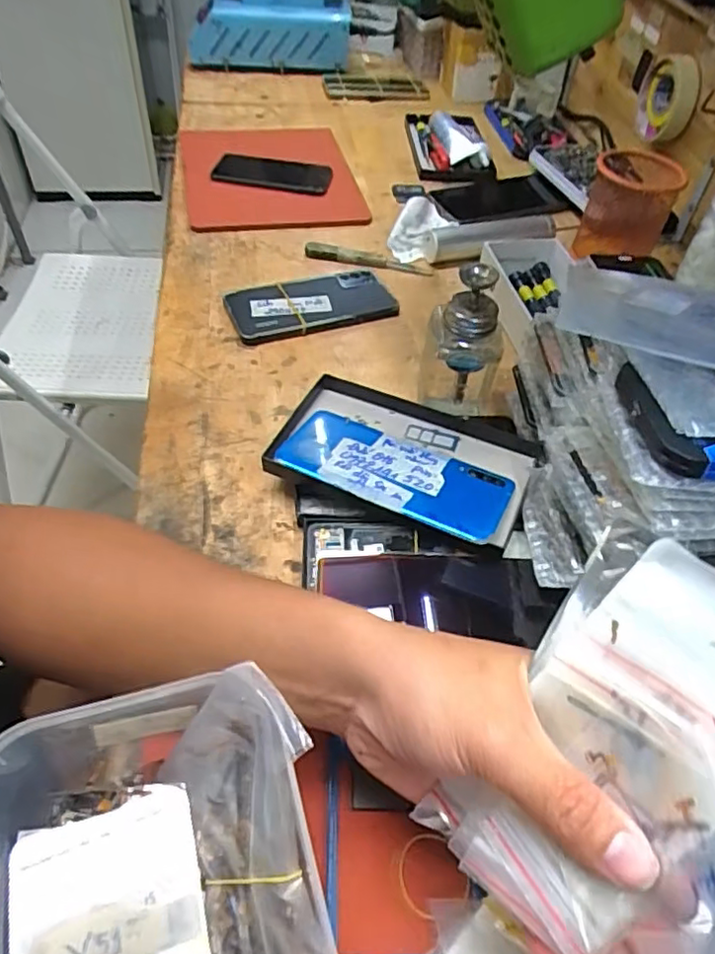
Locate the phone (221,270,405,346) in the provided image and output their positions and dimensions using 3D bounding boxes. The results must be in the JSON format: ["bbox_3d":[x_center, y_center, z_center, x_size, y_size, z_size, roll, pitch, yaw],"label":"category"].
[{"bbox_3d":[-0.044,-0.166,0.605,0.156,0.017,0.073,-16,53,-17],"label":"phone"}]

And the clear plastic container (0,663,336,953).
[{"bbox_3d":[-0.082,0.187,0.249,0.144,0.066,0.181,-8,51,-11],"label":"clear plastic container"}]

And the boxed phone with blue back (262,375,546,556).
[{"bbox_3d":[0.032,-0.009,0.454,0.174,0.030,0.107,21,52,13],"label":"boxed phone with blue back"}]

